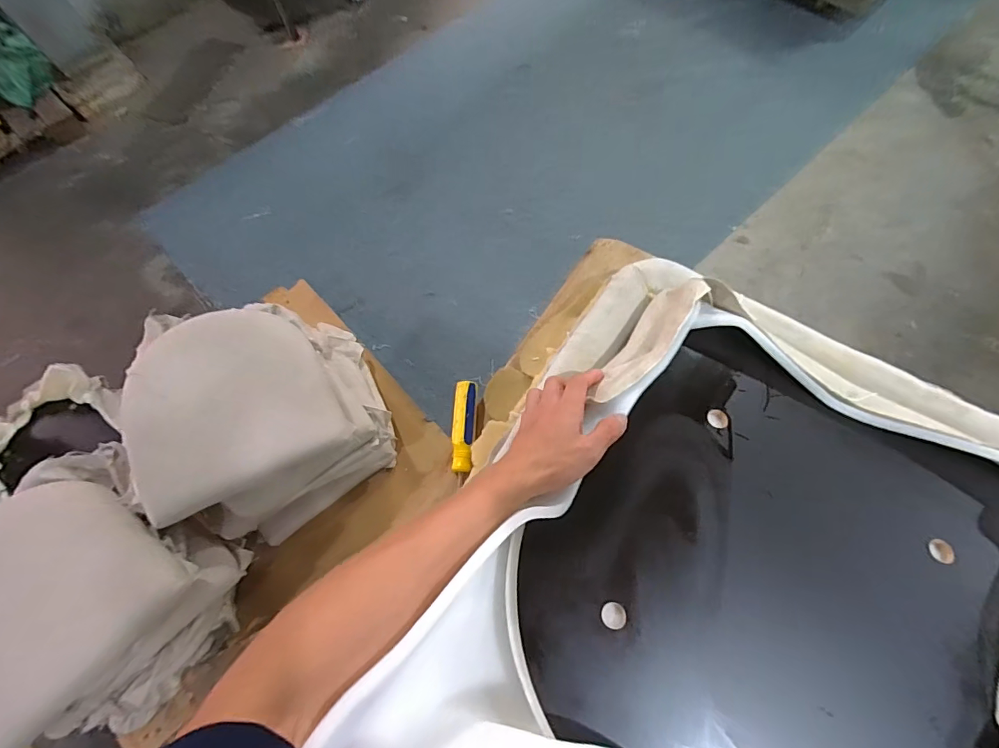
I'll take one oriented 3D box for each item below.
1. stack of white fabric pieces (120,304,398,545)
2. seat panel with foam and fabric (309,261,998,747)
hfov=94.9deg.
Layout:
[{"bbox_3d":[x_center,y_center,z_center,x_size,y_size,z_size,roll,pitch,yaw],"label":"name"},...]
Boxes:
[{"bbox_3d":[-0.641,0.103,1.274,0.548,0.454,0.531,-29,68,-9],"label":"stack of white fabric pieces"},{"bbox_3d":[0.216,0.162,0.361,0.480,0.159,0.596,24,70,13],"label":"seat panel with foam and fabric"}]

